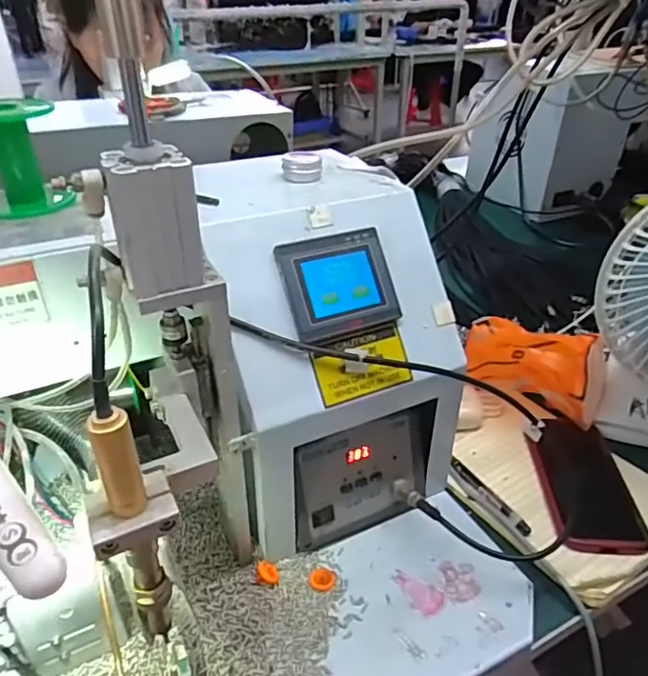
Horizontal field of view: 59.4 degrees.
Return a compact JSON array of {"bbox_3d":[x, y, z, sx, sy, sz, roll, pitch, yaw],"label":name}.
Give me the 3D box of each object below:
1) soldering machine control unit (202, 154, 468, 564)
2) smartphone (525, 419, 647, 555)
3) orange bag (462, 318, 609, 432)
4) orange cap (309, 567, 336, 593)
[{"bbox_3d":[0.005,0.007,0.502,0.188,0.288,0.216,-9,35,-14],"label":"soldering machine control unit"},{"bbox_3d":[0.265,0.143,0.575,0.092,0.009,0.179,2,34,2],"label":"smartphone"},{"bbox_3d":[0.235,0.038,0.638,0.148,0.101,0.090,16,36,21],"label":"orange bag"},{"bbox_3d":[-0.001,0.199,0.469,0.022,0.008,0.019,6,34,8],"label":"orange cap"}]

